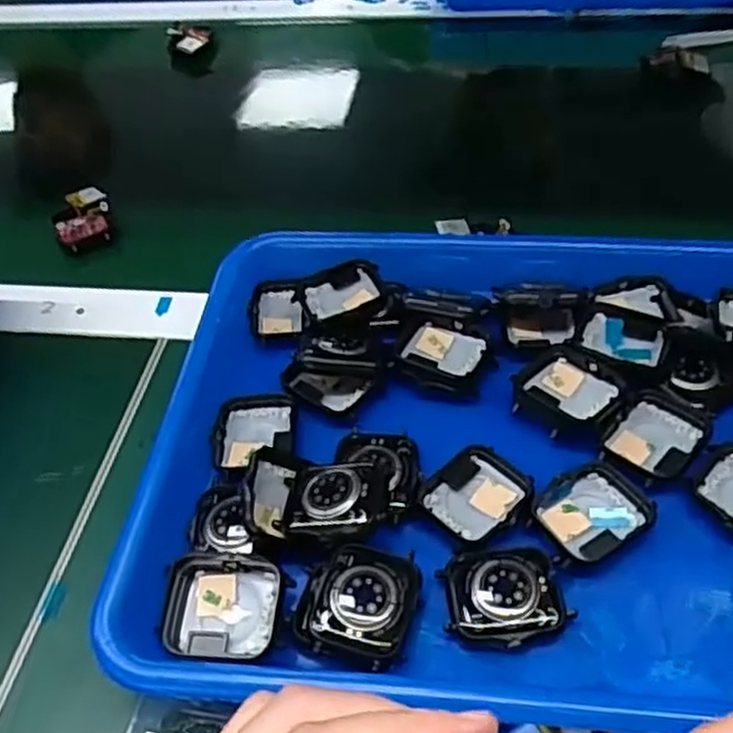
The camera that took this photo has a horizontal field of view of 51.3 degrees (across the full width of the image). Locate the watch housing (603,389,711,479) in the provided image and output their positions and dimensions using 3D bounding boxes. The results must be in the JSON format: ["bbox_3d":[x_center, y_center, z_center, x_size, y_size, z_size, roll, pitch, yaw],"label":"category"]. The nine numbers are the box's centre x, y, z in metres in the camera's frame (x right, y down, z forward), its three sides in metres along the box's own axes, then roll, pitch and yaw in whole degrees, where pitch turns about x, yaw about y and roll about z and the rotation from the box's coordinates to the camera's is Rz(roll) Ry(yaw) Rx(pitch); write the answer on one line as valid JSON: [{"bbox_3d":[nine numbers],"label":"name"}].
[{"bbox_3d":[0.126,0.028,0.330,0.035,0.011,0.047,30,56,29],"label":"watch housing"}]

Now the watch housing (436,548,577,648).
[{"bbox_3d":[0.052,0.087,0.287,0.043,0.012,0.035,-4,46,2],"label":"watch housing"}]

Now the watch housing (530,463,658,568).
[{"bbox_3d":[0.090,0.059,0.308,0.047,0.006,0.036,-28,50,-20],"label":"watch housing"}]

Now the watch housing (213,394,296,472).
[{"bbox_3d":[-0.051,0.028,0.348,0.036,0.006,0.040,-5,46,2],"label":"watch housing"}]

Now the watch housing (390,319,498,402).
[{"bbox_3d":[0.037,-0.004,0.366,0.044,0.011,0.039,21,52,23],"label":"watch housing"}]

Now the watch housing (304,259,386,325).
[{"bbox_3d":[-0.012,-0.037,0.397,0.043,0.017,0.030,-24,49,-16],"label":"watch housing"}]

